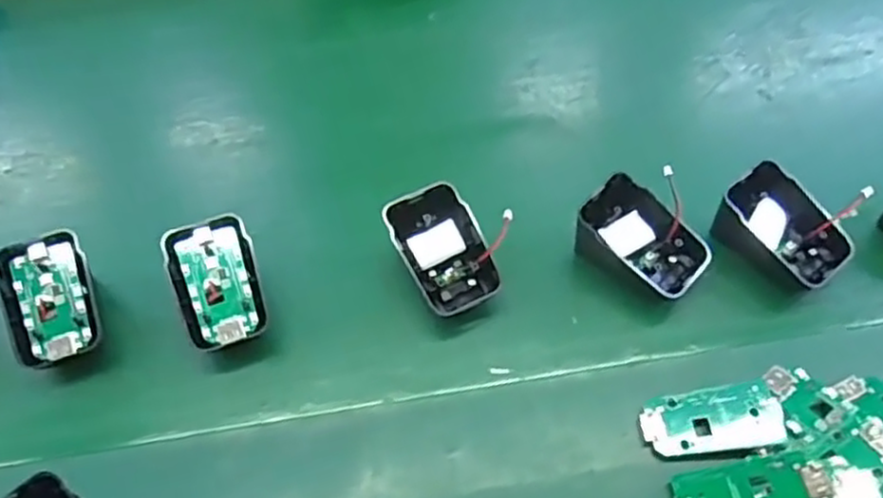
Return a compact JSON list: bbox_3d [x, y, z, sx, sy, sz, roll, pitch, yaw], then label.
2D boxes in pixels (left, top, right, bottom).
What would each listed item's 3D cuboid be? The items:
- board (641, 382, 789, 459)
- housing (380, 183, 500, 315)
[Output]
[{"bbox_3d":[0.128,0.080,0.341,0.064,0.004,0.029,-8,57,-1],"label":"board"},{"bbox_3d":[0.001,0.000,0.392,0.045,0.025,0.069,-25,88,-14],"label":"housing"}]

